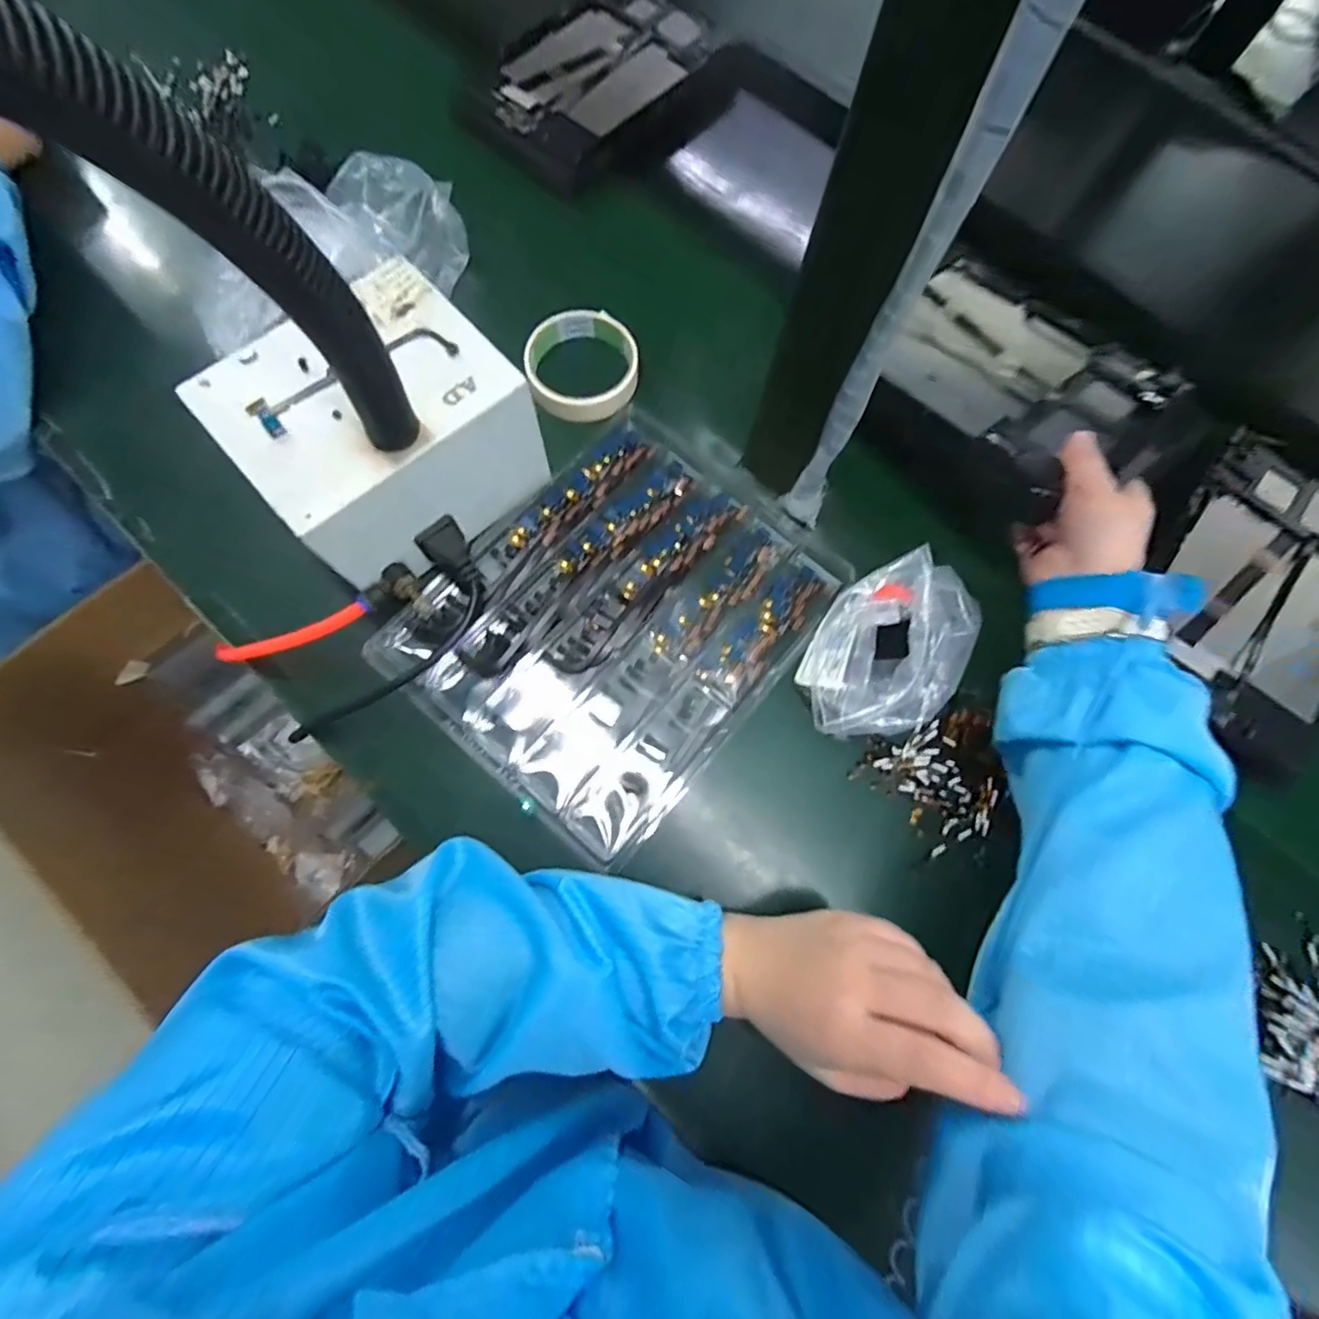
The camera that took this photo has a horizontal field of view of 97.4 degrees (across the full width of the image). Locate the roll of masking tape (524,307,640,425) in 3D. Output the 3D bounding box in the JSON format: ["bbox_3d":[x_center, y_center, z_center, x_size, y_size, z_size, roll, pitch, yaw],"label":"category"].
[{"bbox_3d":[-0.060,-0.230,0.453,0.085,0.016,0.092,1,74,-5],"label":"roll of masking tape"}]

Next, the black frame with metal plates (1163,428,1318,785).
[{"bbox_3d":[0.444,-0.053,0.427,0.139,0.023,0.255,39,74,6],"label":"black frame with metal plates"}]

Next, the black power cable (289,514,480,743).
[{"bbox_3d":[-0.170,-0.010,0.378,0.054,0.031,0.171,33,73,4],"label":"black power cable"}]

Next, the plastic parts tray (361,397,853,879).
[{"bbox_3d":[-0.026,-0.032,0.407,0.220,0.032,0.273,40,74,7],"label":"plastic parts tray"}]

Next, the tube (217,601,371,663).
[{"bbox_3d":[-0.241,-0.015,0.380,0.099,0.013,0.017,-17,77,-5],"label":"tube"}]

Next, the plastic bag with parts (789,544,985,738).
[{"bbox_3d":[0.143,-0.002,0.377,0.086,0.069,0.125,24,75,2],"label":"plastic bag with parts"}]

